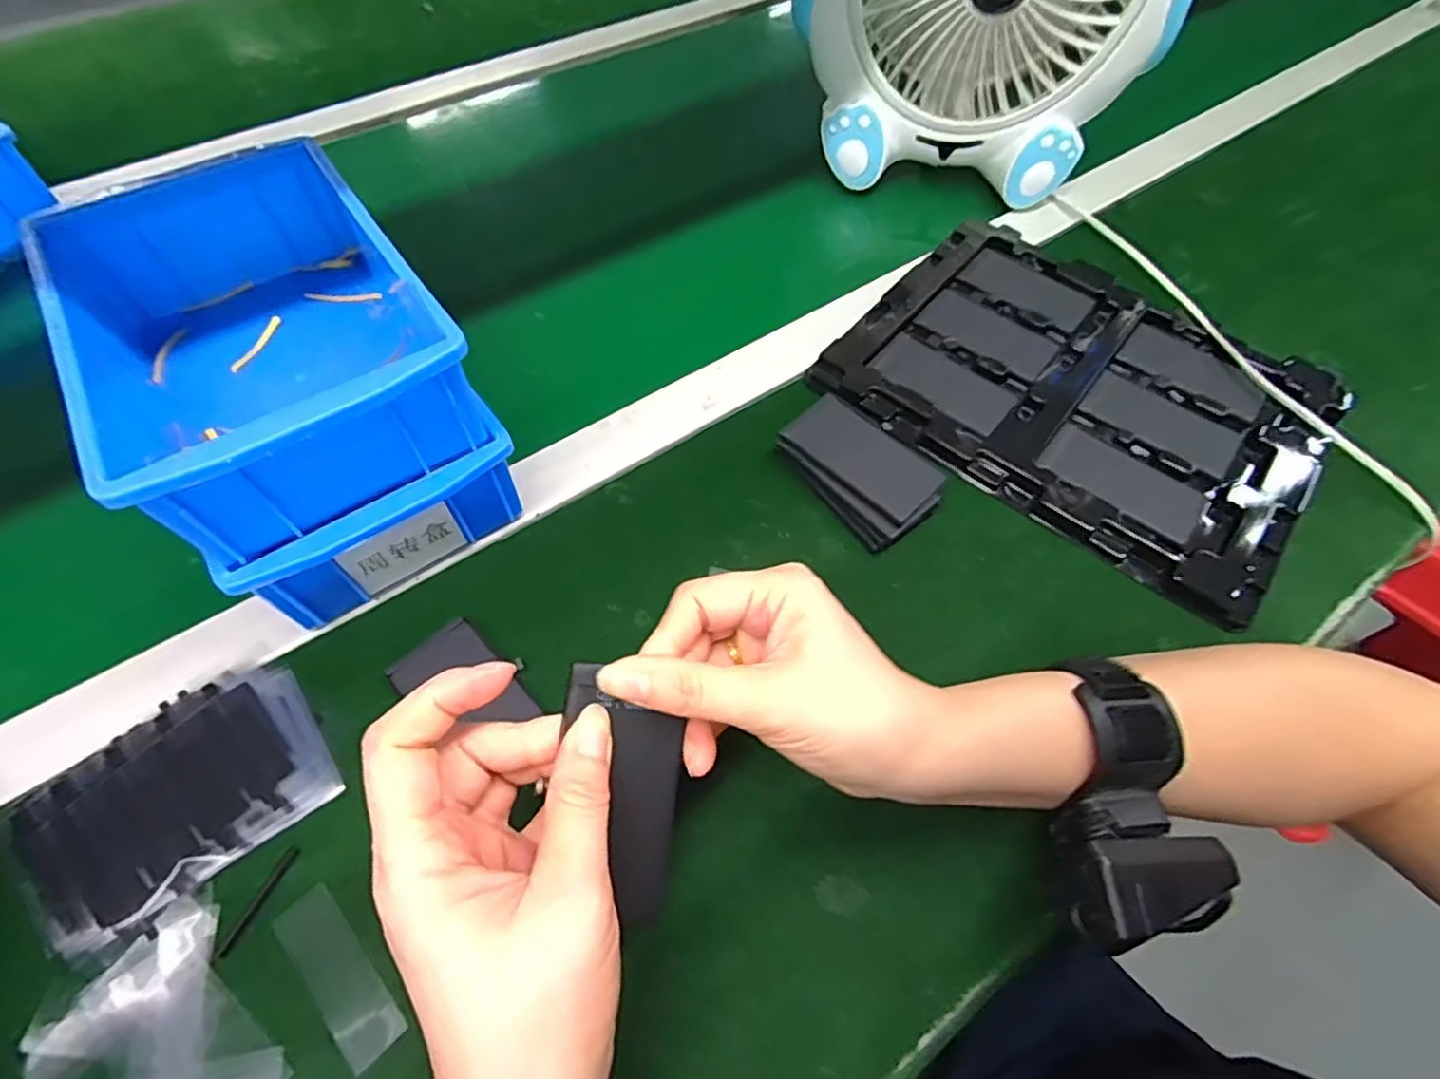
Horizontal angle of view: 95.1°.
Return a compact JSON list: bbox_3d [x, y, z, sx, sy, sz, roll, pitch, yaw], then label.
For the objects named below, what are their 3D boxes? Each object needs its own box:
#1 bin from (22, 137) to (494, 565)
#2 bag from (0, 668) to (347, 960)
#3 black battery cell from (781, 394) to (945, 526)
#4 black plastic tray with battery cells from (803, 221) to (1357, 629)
[{"bbox_3d":[-0.212,-0.097,0.305,0.129,0.064,0.203,-31,65,-18],"label":"bin"},{"bbox_3d":[-0.232,0.109,0.282,0.110,0.010,0.079,-33,66,-19],"label":"bag"},{"bbox_3d":[0.080,-0.047,0.372,0.046,0.004,0.086,-40,69,-23],"label":"black battery cell"},{"bbox_3d":[0.228,-0.098,0.420,0.268,0.019,0.220,37,65,19],"label":"black plastic tray with battery cells"}]

